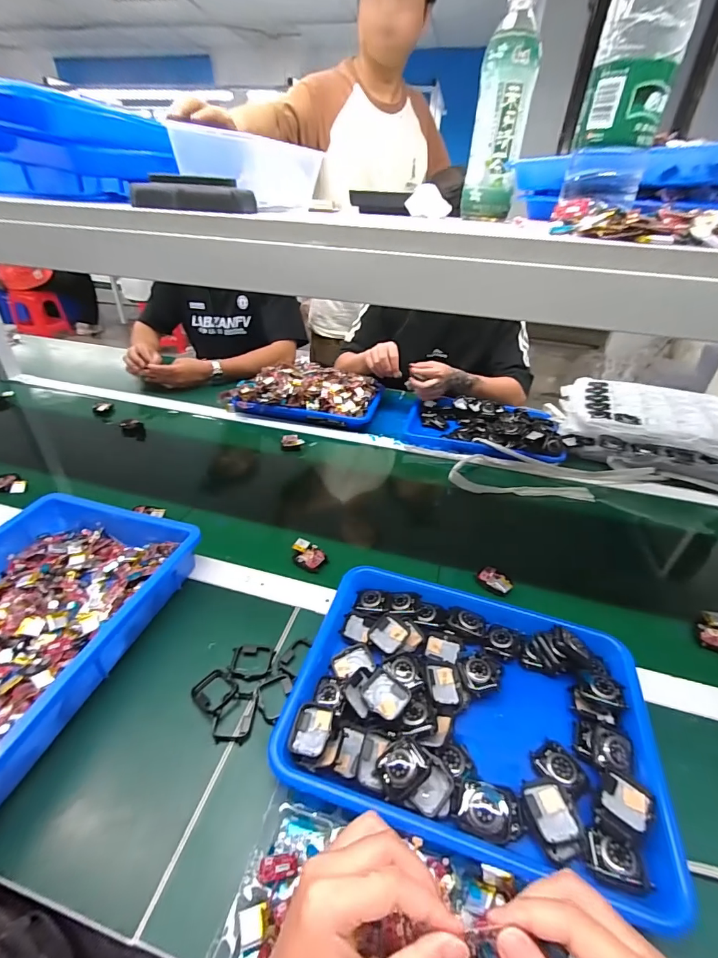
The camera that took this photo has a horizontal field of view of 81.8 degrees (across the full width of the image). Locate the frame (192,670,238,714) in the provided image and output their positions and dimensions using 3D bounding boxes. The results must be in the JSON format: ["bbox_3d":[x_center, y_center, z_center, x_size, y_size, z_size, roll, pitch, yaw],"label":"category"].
[{"bbox_3d":[-0.145,0.213,0.417,0.041,0.010,0.035,20,37,23],"label":"frame"}]

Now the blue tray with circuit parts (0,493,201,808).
[{"bbox_3d":[-0.371,0.158,0.437,0.264,0.066,0.372,12,35,12],"label":"blue tray with circuit parts"}]

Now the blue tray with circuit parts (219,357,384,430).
[{"bbox_3d":[-0.127,-0.205,0.959,0.348,0.073,0.197,8,34,7],"label":"blue tray with circuit parts"}]

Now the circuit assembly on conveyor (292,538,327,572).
[{"bbox_3d":[-0.073,0.106,0.576,0.053,0.014,0.038,30,42,33],"label":"circuit assembly on conveyor"}]

